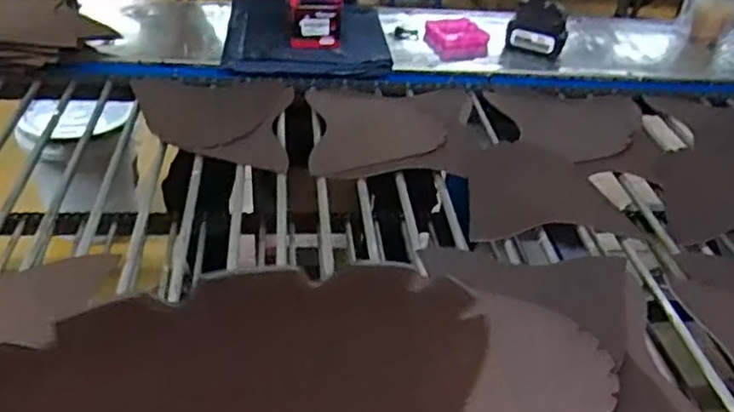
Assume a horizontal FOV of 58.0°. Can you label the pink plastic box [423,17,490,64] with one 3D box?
[{"bbox_3d":[0.189,-0.343,1.351,0.123,0.054,0.108,-8,36,-17],"label":"pink plastic box"}]

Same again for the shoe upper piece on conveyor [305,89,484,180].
[{"bbox_3d":[0.043,-0.126,1.057,0.264,0.017,0.257,-1,38,-8],"label":"shoe upper piece on conveyor"}]

